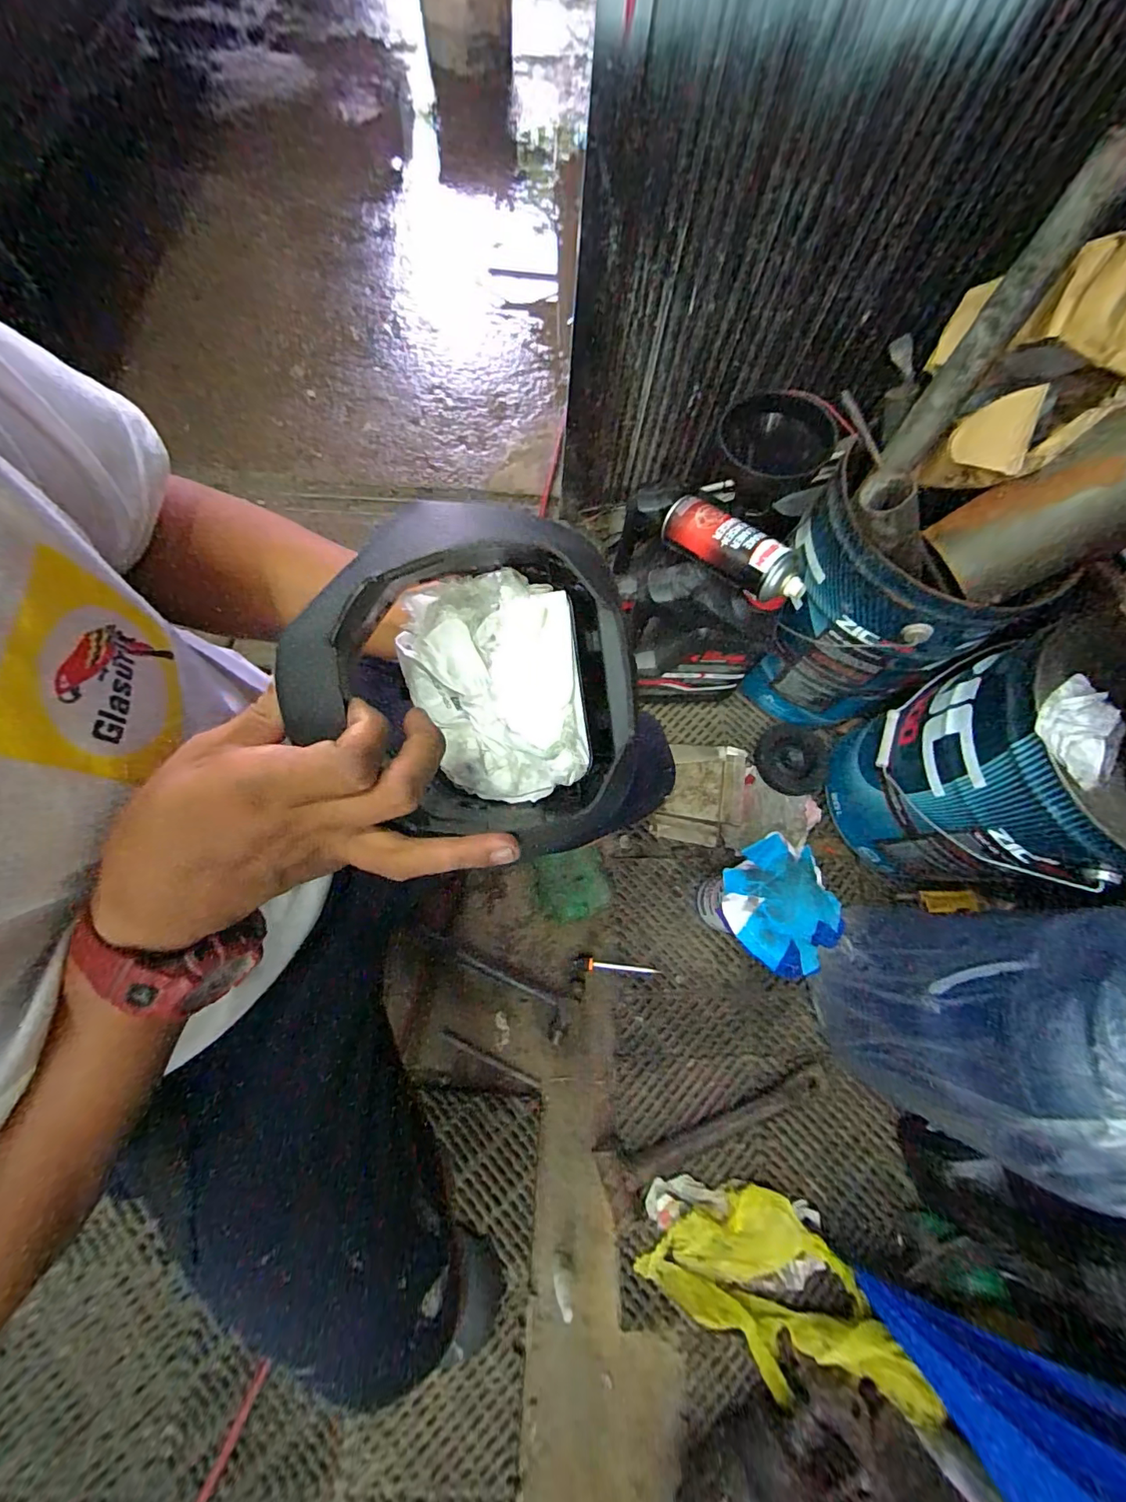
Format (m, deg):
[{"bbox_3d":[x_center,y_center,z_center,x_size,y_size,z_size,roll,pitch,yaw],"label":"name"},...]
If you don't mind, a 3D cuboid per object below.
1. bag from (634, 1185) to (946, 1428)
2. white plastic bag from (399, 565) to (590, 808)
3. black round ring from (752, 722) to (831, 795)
[{"bbox_3d":[0.263,0.673,0.616,0.282,0.110,0.170,36,76,9],"label":"bag"},{"bbox_3d":[-0.041,-0.030,0.290,0.094,0.081,0.112,-10,74,-4],"label":"white plastic bag"},{"bbox_3d":[0.390,0.010,0.861,0.112,0.017,0.126,31,75,7],"label":"black round ring"}]

